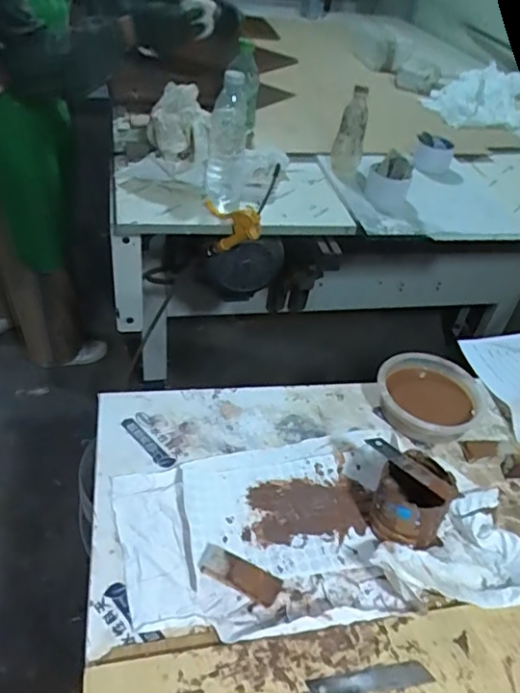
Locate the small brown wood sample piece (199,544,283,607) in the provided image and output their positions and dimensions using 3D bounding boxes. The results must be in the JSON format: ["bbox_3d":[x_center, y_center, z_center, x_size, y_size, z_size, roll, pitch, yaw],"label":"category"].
[{"bbox_3d":[-0.018,0.203,0.493,0.074,0.017,0.026,21,43,14],"label":"small brown wood sample piece"}]

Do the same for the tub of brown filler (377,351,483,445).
[{"bbox_3d":[0.208,0.056,0.680,0.121,0.029,0.129,5,42,-4],"label":"tub of brown filler"}]

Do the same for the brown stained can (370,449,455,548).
[{"bbox_3d":[0.143,0.151,0.533,0.066,0.071,0.067,5,42,-4],"label":"brown stained can"}]

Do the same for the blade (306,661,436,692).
[{"bbox_3d":[0.088,0.264,0.436,0.099,0.004,0.018,-3,43,-12],"label":"blade"}]

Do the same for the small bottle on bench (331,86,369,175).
[{"bbox_3d":[0.183,-0.429,1.122,0.054,0.165,0.062,13,41,7],"label":"small bottle on bench"}]

